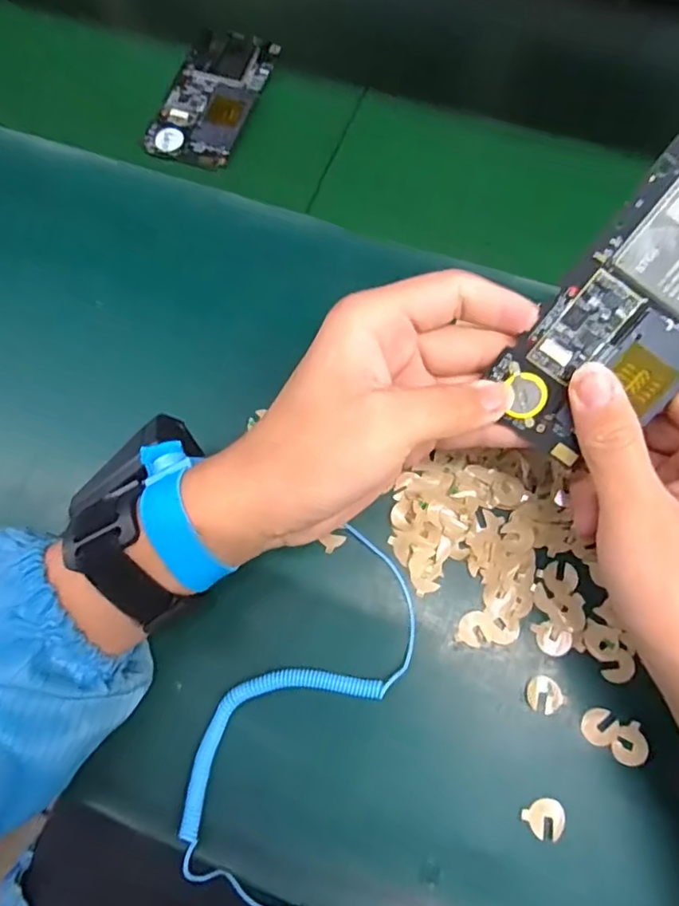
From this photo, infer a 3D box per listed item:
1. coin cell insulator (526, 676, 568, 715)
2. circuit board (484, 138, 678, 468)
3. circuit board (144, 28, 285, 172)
[{"bbox_3d":[0.104,0.123,0.288,0.017,0.004,0.018,-1,68,2],"label":"coin cell insulator"},{"bbox_3d":[0.122,-0.055,0.231,0.063,0.005,0.129,35,112,0],"label":"circuit board"},{"bbox_3d":[-0.091,-0.265,0.420,0.062,0.008,0.122,18,74,6],"label":"circuit board"}]

